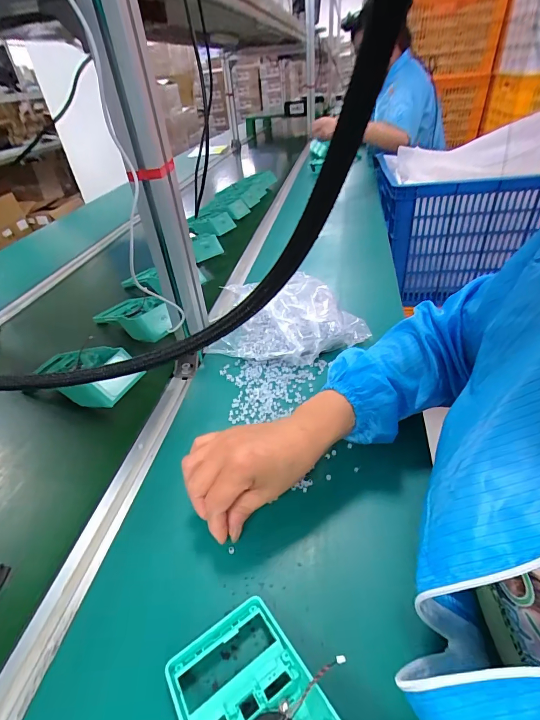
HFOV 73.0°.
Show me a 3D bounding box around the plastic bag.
[{"bbox_3d":[0.023,-0.064,0.561,0.240,0.066,0.157,2,39,10],"label":"plastic bag"}]

